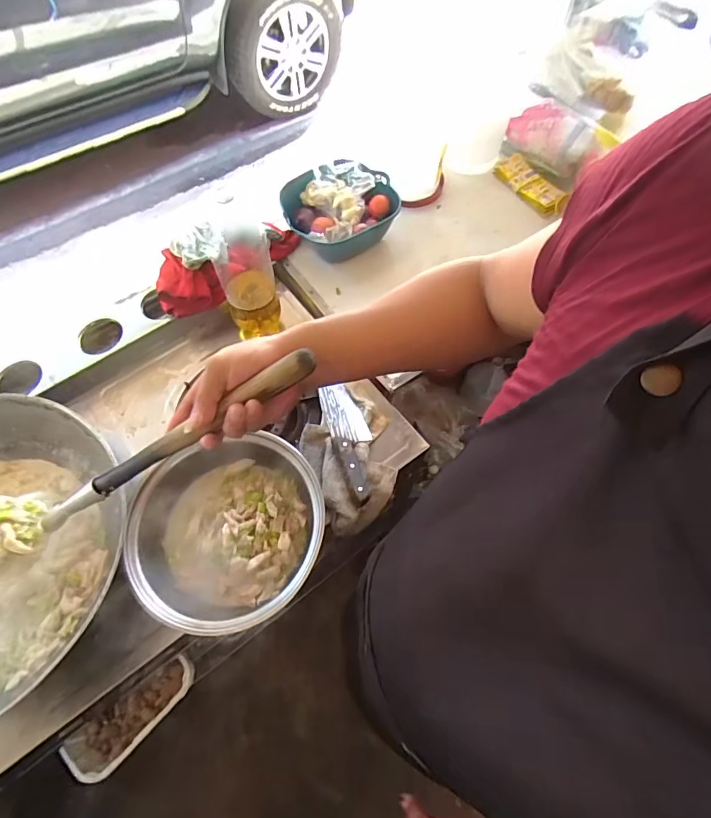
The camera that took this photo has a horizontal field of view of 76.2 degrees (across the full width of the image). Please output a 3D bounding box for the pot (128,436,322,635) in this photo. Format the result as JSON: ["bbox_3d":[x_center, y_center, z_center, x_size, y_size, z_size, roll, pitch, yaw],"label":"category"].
[{"bbox_3d":[-0.179,0.175,0.660,0.261,0.109,0.246,0,65,0],"label":"pot"}]

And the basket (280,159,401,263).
[{"bbox_3d":[-0.026,-0.400,0.920,0.220,0.123,0.163,-22,67,-10],"label":"basket"}]

